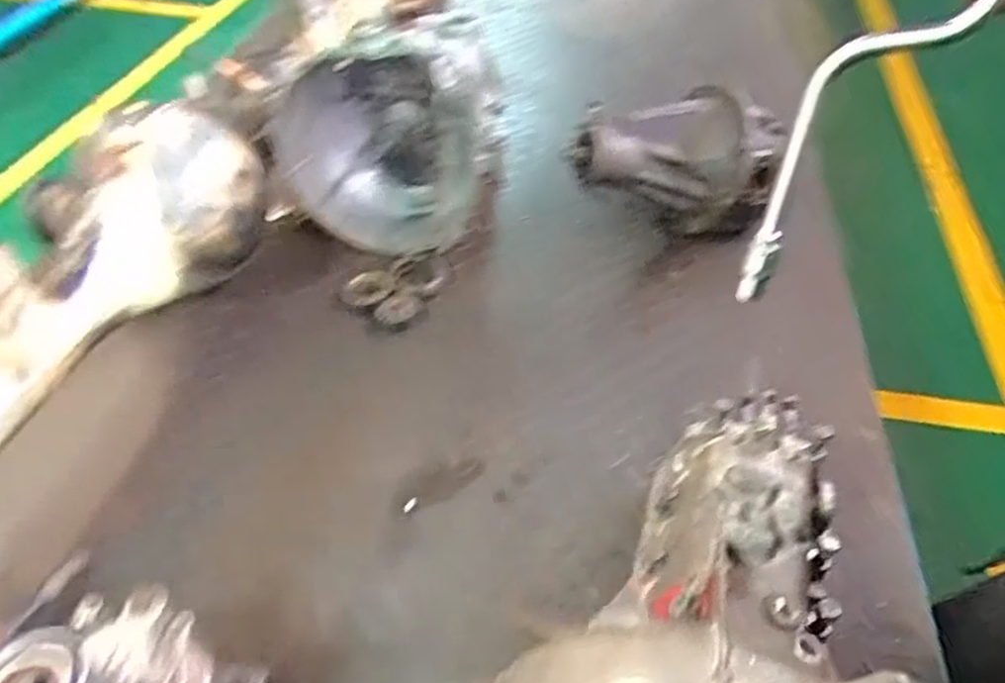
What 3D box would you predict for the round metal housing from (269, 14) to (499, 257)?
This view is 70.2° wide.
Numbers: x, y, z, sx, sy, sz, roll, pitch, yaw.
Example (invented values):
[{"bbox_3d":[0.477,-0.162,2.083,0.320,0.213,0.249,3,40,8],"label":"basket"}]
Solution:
[{"bbox_3d":[-0.153,-0.262,0.929,0.287,0.268,0.181,-7,45,-4],"label":"round metal housing"}]

